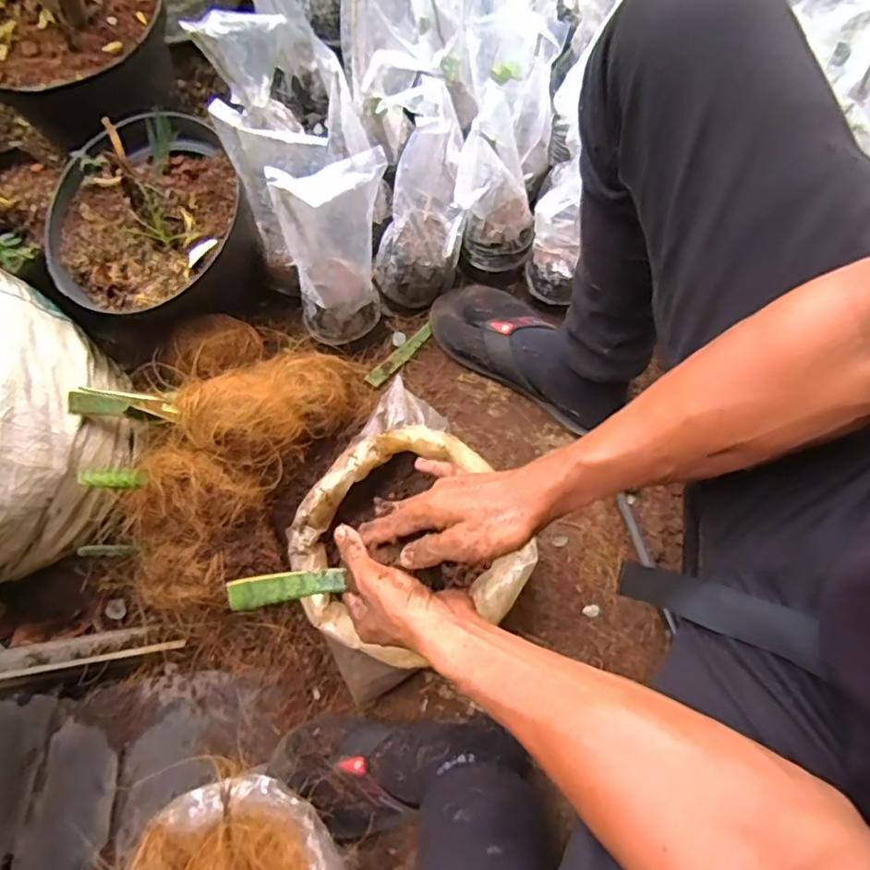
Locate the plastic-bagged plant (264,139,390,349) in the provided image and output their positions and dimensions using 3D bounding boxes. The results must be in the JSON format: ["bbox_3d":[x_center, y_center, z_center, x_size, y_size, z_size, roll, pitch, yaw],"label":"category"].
[{"bbox_3d":[-0.103,-0.187,0.616,0.092,0.209,0.072,5,56,0],"label":"plastic-bagged plant"}]

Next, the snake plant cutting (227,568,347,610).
[{"bbox_3d":[-0.127,0.129,0.496,0.100,0.009,0.025,-9,79,6],"label":"snake plant cutting"}]

